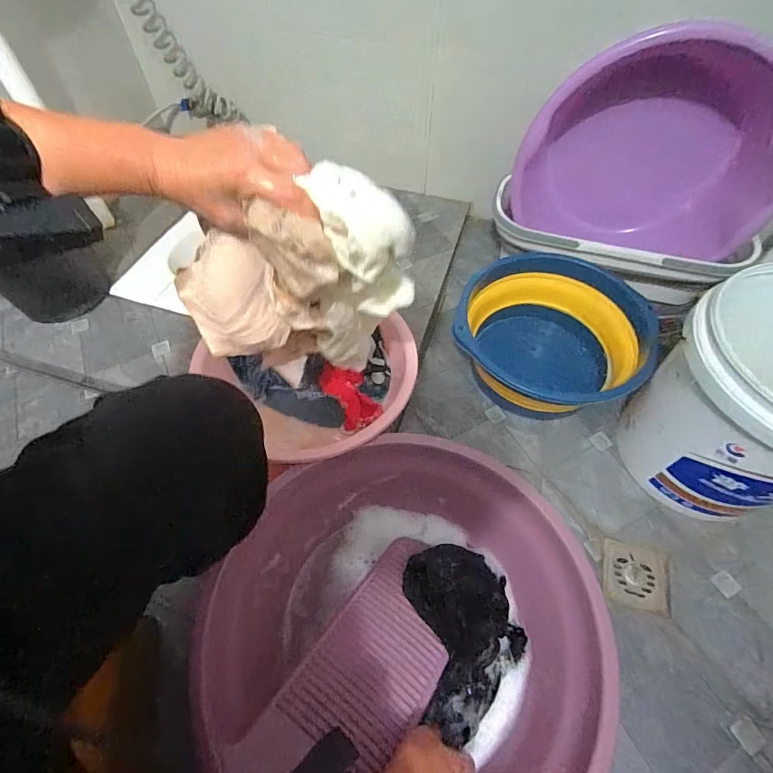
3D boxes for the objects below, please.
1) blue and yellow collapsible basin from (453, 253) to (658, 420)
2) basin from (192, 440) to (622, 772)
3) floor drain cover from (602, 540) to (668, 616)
[{"bbox_3d":[0.315,-0.096,0.846,0.349,0.165,0.328,0,58,0],"label":"blue and yellow collapsible basin"},{"bbox_3d":[0.034,0.302,0.560,0.469,0.154,0.436,29,62,17],"label":"basin"},{"bbox_3d":[0.415,0.317,0.699,0.101,0.013,0.096,15,59,9],"label":"floor drain cover"}]

